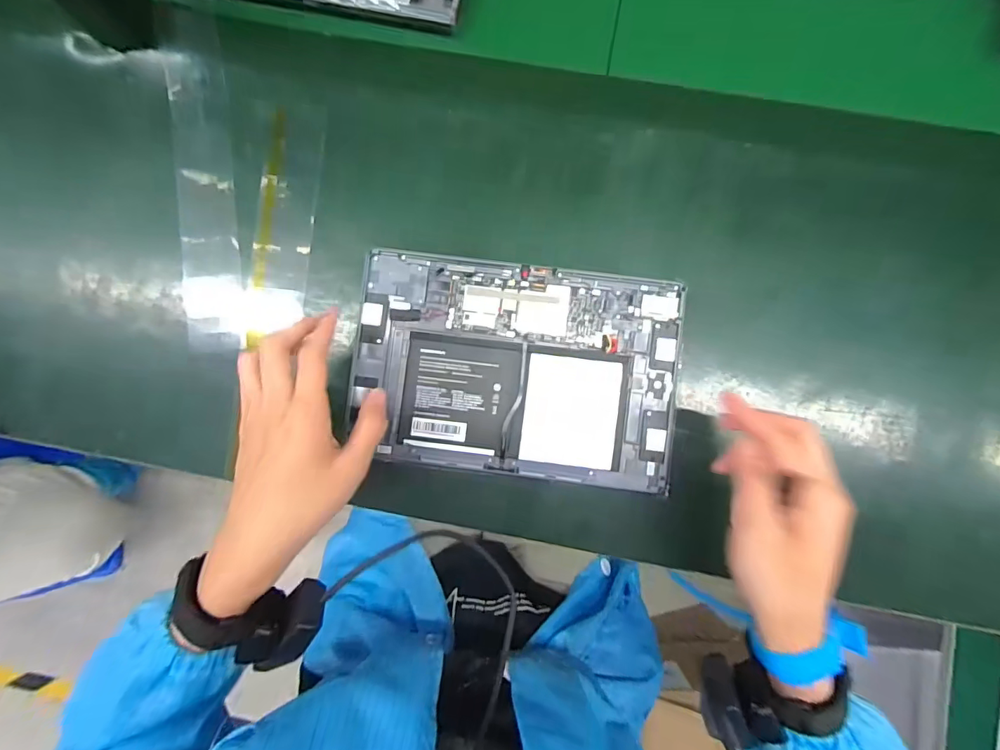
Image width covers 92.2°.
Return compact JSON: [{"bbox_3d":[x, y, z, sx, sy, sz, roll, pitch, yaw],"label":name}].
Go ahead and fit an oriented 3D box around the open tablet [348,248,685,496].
[{"bbox_3d":[0.012,-0.005,0.384,0.251,0.007,0.165,7,88,2],"label":"open tablet"}]

